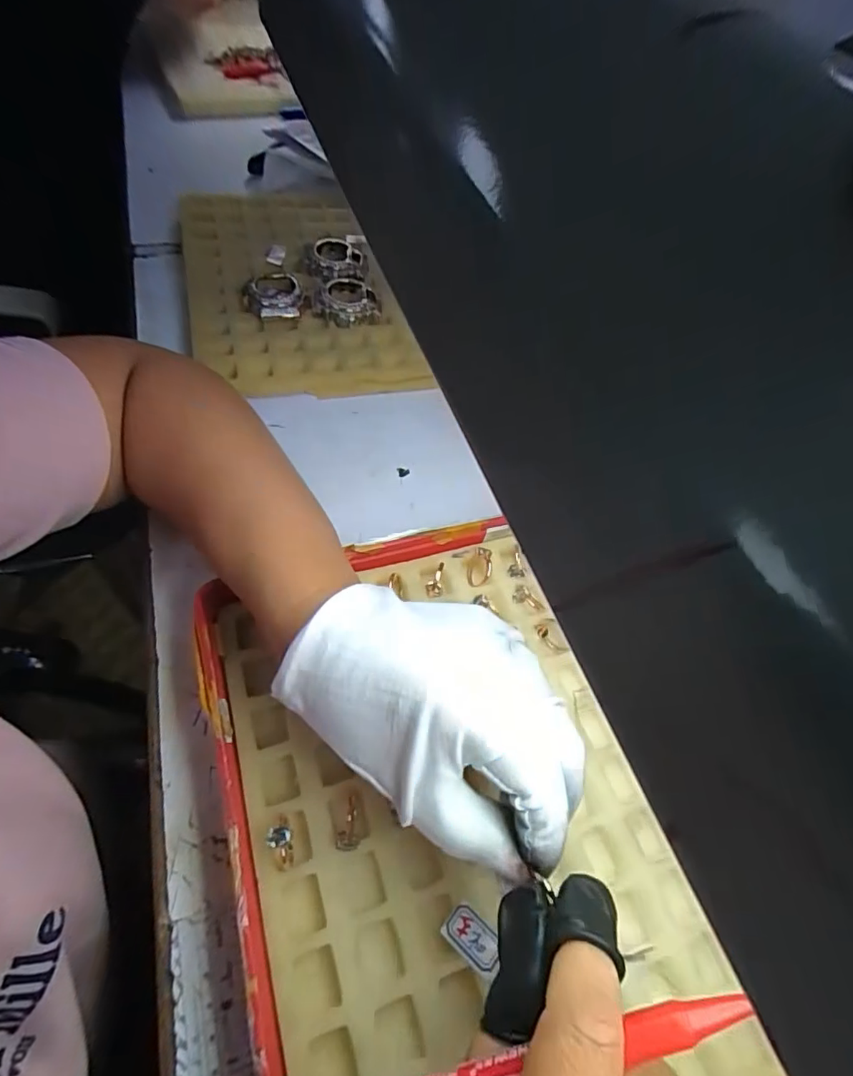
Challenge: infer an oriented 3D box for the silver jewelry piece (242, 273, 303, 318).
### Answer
[{"bbox_3d":[-0.120,-0.192,0.412,0.044,0.013,0.047,-2,57,-10],"label":"silver jewelry piece"}]

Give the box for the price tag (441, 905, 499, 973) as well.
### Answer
[{"bbox_3d":[0.018,0.159,0.211,0.022,0.004,0.014,33,61,16],"label":"price tag"}]

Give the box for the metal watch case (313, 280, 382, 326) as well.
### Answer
[{"bbox_3d":[-0.065,-0.193,0.422,0.049,0.014,0.049,-7,58,-9],"label":"metal watch case"}]

